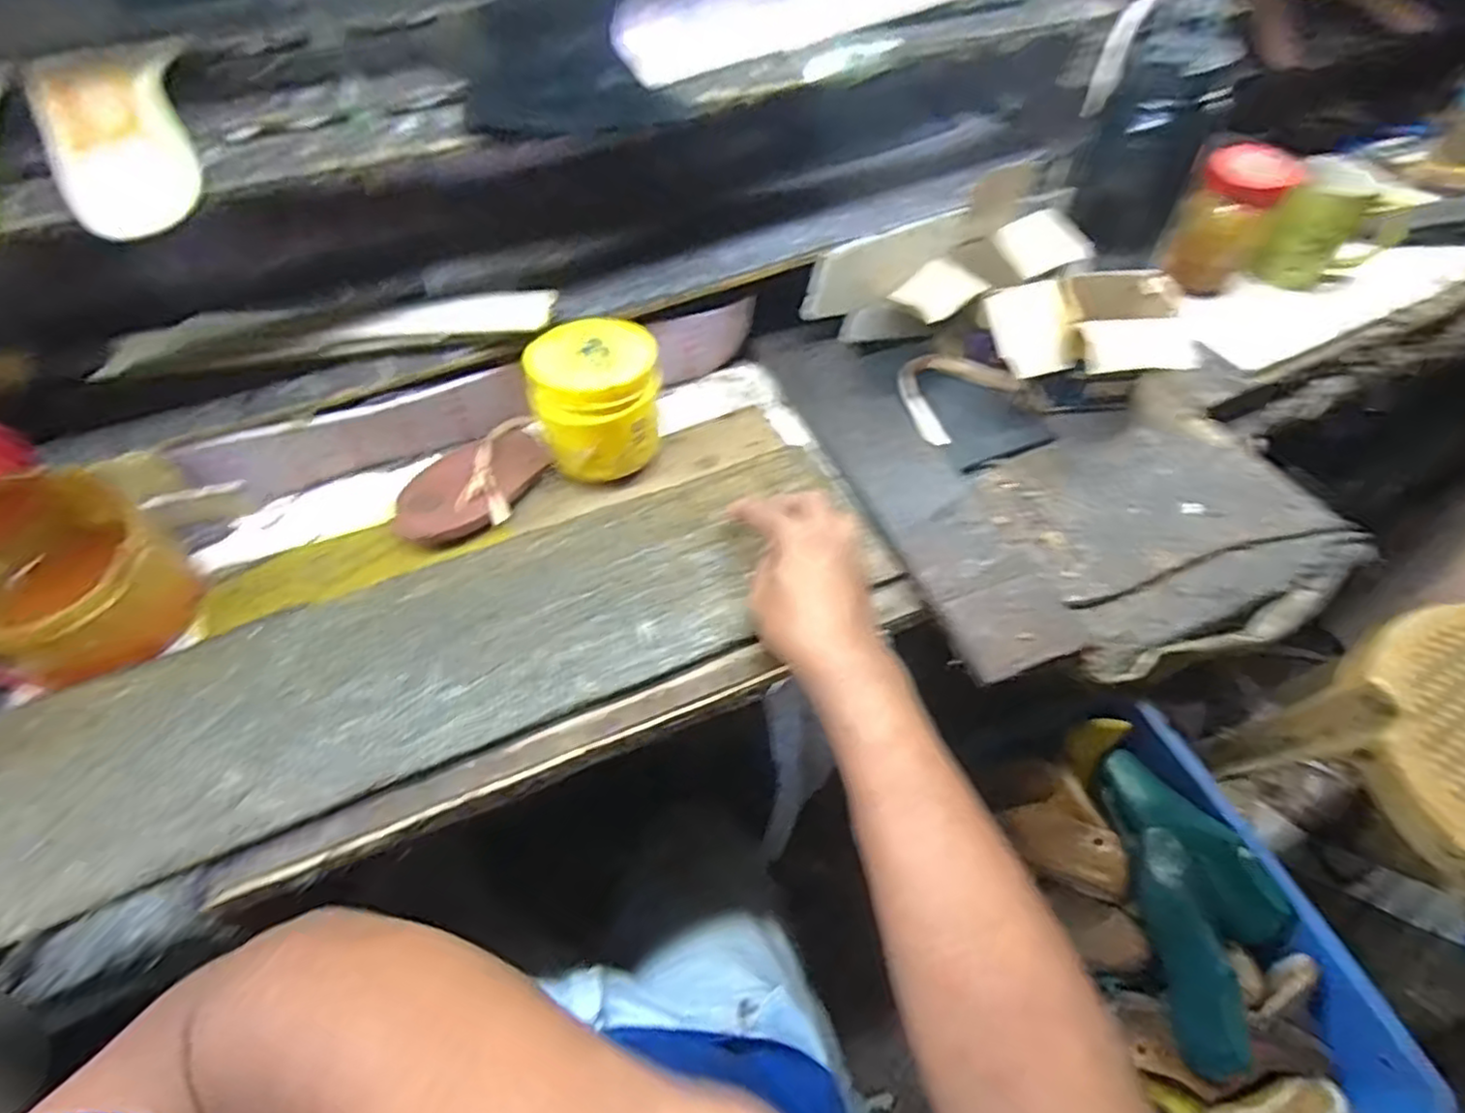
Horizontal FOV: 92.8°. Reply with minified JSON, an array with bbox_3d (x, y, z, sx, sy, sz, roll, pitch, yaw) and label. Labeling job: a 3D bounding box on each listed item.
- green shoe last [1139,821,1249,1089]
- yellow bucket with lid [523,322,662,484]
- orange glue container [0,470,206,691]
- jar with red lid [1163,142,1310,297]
[{"bbox_3d":[0.517,0.430,0.773,0.075,0.067,0.245,3,57,1],"label":"green shoe last"},{"bbox_3d":[-0.106,-0.122,0.551,0.097,0.090,0.088,-14,56,-10],"label":"yellow bucket with lid"},{"bbox_3d":[-0.430,0.017,0.453,0.120,0.088,0.116,0,55,0],"label":"orange glue container"},{"bbox_3d":[0.481,-0.328,0.679,0.072,0.112,0.088,36,62,22],"label":"jar with red lid"}]

